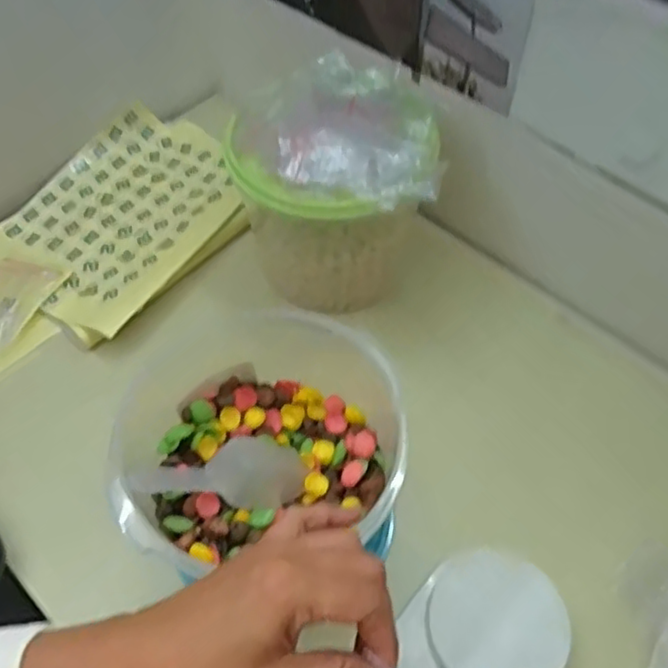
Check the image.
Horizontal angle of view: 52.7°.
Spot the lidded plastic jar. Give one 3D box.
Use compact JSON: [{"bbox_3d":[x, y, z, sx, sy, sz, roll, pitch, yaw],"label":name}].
[{"bbox_3d":[-0.002,-0.148,0.715,0.204,0.207,0.178,7,56,6],"label":"lidded plastic jar"}]

